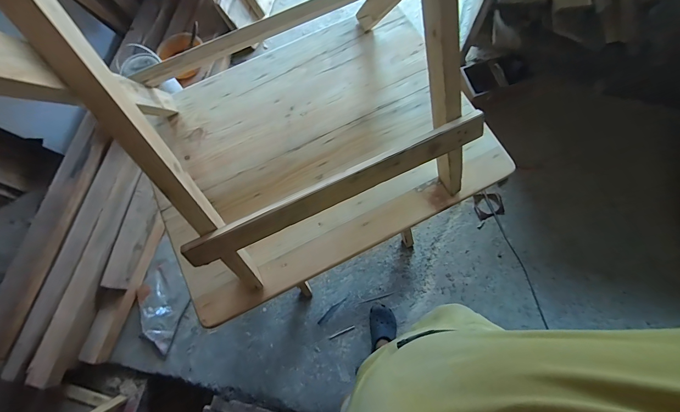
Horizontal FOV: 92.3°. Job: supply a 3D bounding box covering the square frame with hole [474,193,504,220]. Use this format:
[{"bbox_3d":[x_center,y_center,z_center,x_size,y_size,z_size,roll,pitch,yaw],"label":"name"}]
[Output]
[{"bbox_3d":[0.674,-0.003,1.485,0.129,0.025,0.115,-13,71,-3],"label":"square frame with hole"}]

